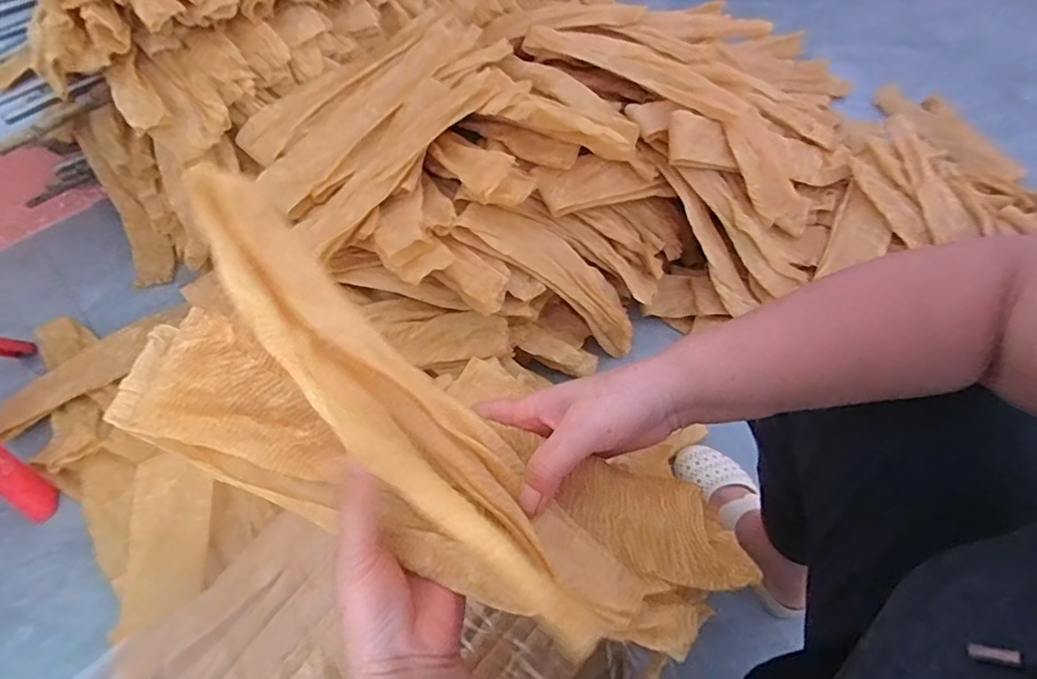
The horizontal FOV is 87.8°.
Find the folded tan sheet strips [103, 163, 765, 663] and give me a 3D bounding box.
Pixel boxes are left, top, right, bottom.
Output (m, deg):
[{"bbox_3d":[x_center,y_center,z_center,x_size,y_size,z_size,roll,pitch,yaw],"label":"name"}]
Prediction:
[{"bbox_3d":[-0.053,0.050,0.307,0.380,0.101,0.136,27,60,6],"label":"folded tan sheet strips"}]

